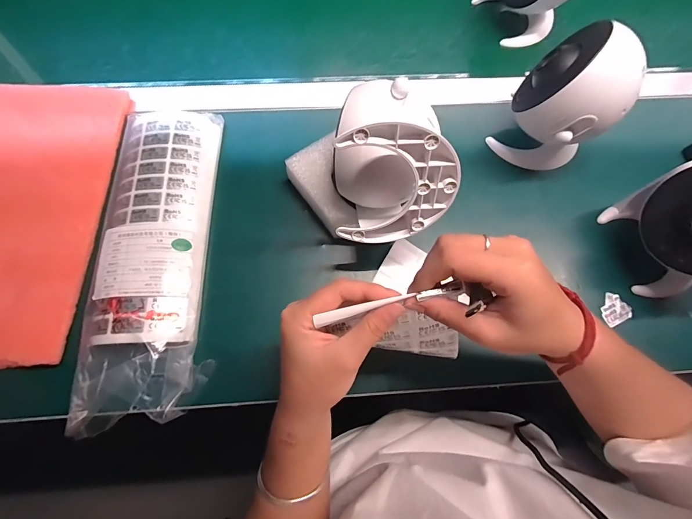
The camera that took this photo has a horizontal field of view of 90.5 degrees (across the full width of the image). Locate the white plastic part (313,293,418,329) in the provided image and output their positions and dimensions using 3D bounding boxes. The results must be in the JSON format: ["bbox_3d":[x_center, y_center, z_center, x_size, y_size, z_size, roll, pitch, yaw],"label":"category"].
[{"bbox_3d":[0.013,0.032,0.233,0.070,0.004,0.007,-17,73,4],"label":"white plastic part"}]

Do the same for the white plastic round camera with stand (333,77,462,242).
[{"bbox_3d":[0.034,-0.087,0.316,0.119,0.132,0.088,8,42,-18],"label":"white plastic round camera with stand"}]

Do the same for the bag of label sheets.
[{"bbox_3d":[-0.206,-0.014,0.363,0.121,0.029,0.337,-3,72,-3],"label":"bag of label sheets"}]

